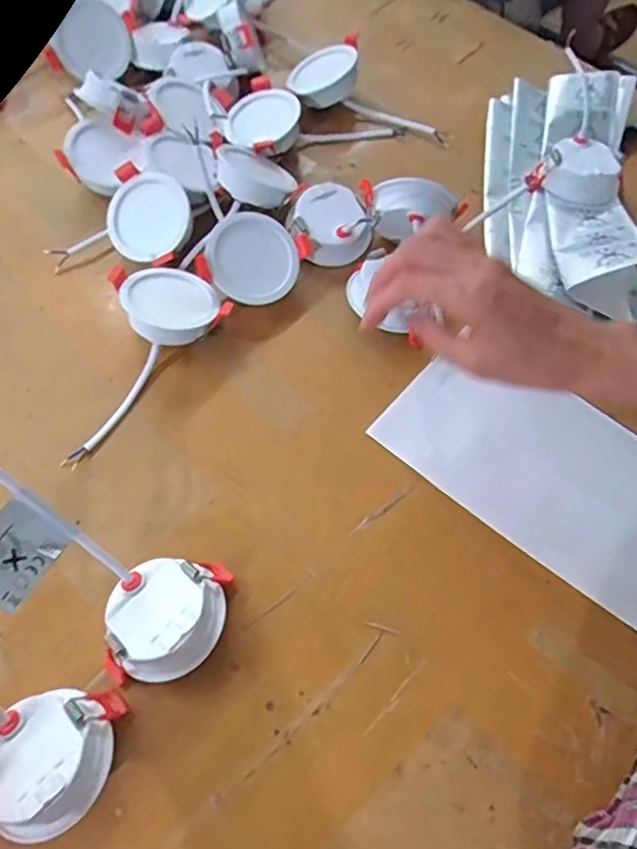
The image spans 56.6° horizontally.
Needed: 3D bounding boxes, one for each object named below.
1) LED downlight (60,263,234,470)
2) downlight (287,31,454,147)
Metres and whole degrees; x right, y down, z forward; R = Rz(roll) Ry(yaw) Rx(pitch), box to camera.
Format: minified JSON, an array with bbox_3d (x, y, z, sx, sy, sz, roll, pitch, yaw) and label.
[{"bbox_3d":[-0.147,-0.058,0.437,0.080,0.040,0.165,39,69,17],"label":"LED downlight"},{"bbox_3d":[0.051,-0.330,0.576,0.164,0.039,0.073,16,64,8],"label":"downlight"}]

